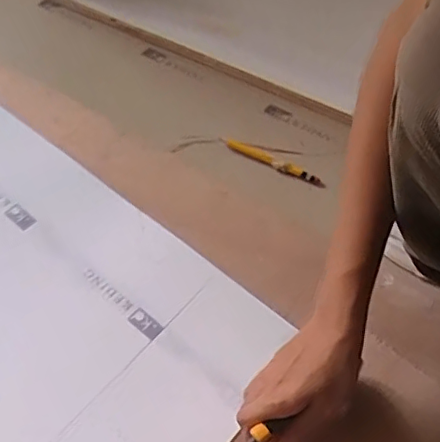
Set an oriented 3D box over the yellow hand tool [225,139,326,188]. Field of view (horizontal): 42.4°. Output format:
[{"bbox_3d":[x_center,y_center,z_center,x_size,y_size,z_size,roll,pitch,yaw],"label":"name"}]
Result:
[{"bbox_3d":[0.071,-0.078,0.745,0.143,0.007,0.022,26,58,17],"label":"yellow hand tool"}]

